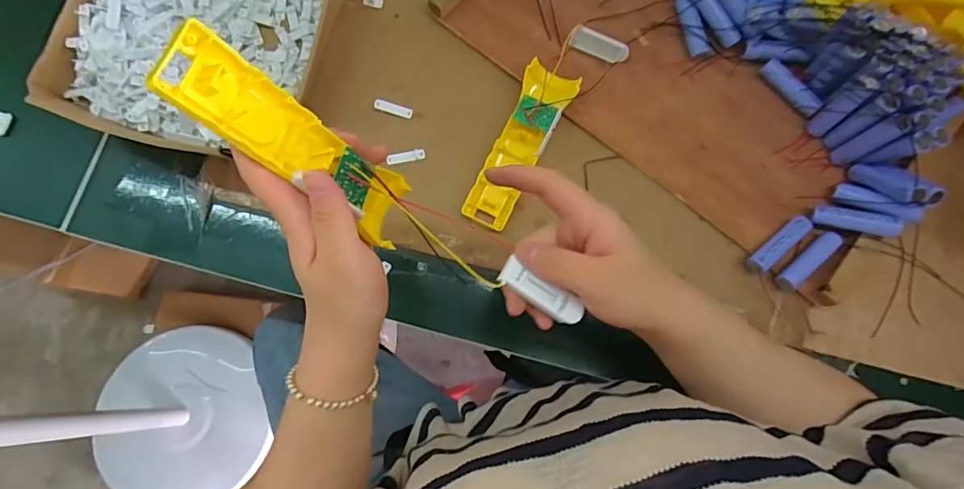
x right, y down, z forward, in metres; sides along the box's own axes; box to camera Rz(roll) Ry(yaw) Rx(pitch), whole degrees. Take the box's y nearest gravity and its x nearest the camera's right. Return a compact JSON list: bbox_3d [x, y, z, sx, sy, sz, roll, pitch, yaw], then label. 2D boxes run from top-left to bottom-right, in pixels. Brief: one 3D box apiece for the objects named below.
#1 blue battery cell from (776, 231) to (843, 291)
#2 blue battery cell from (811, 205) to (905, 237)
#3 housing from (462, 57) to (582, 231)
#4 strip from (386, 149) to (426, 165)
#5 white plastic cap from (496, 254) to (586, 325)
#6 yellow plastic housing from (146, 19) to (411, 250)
[{"bbox_3d":[0.297,0.015,0.441,0.068,0.017,0.017,-42,82,-7],"label":"blue battery cell"},{"bbox_3d":[0.337,-0.021,0.438,0.066,0.018,0.018,15,79,25],"label":"blue battery cell"},{"bbox_3d":[0.034,-0.091,0.450,0.048,0.016,0.156,28,91,5],"label":"housing"},{"bbox_3d":[-0.072,-0.084,0.467,0.036,0.005,0.010,-12,80,-2],"label":"strip"},{"bbox_3d":[0.038,0.031,0.306,0.058,0.006,0.017,34,81,-6],"label":"white plastic cap"},{"bbox_3d":[-0.102,-0.054,0.288,0.029,0.166,0.044,21,78,39],"label":"yellow plastic housing"}]

